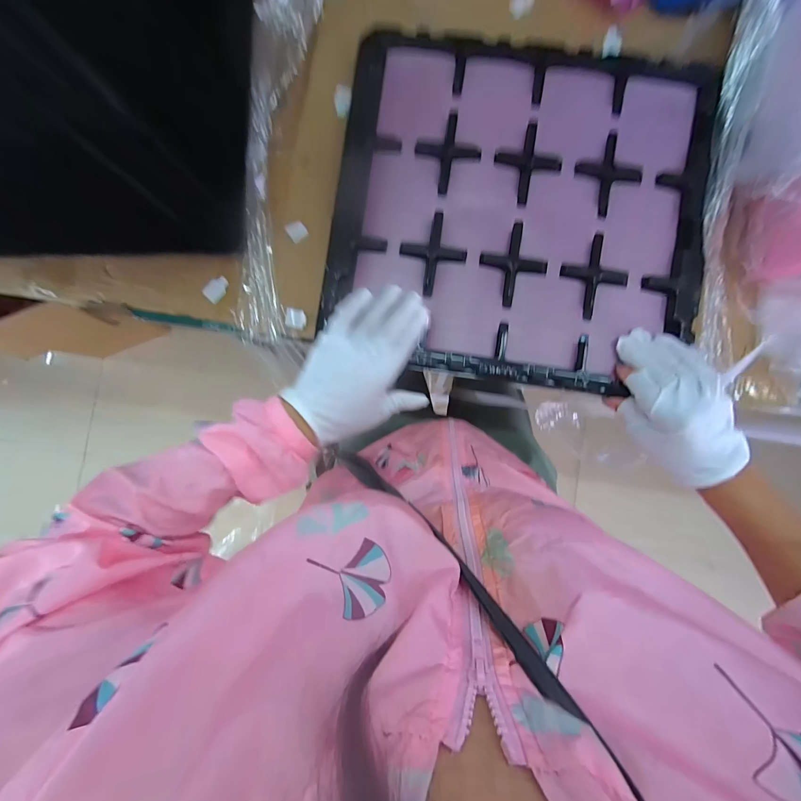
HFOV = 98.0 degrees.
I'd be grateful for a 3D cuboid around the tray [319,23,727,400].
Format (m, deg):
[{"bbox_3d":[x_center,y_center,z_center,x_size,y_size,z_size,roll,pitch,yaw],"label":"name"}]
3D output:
[{"bbox_3d":[0.115,-0.189,0.354,0.355,0.025,0.331,7,89,5],"label":"tray"}]

